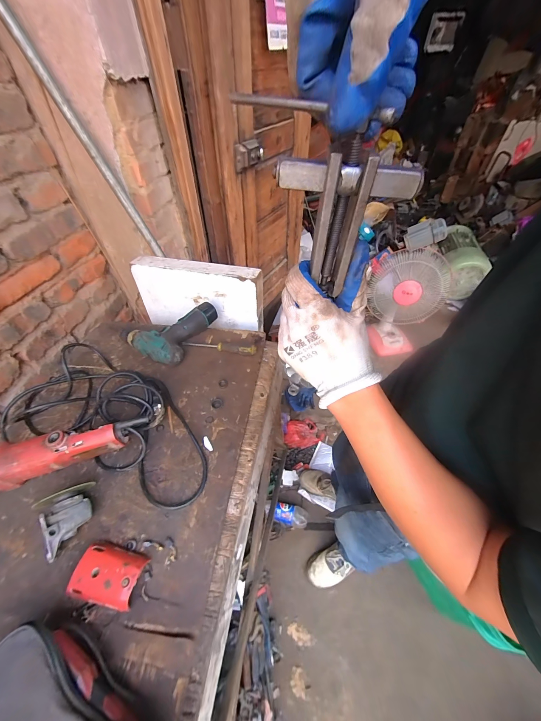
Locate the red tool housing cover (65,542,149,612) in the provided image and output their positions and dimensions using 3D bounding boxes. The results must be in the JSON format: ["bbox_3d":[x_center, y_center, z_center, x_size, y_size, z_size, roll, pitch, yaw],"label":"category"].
[{"bbox_3d":[-0.220,0.292,0.355,0.088,0.030,0.058,9,49,8],"label":"red tool housing cover"}]

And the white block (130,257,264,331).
[{"bbox_3d":[-0.204,-0.187,0.746,0.358,0.177,0.070,9,49,8],"label":"white block"}]

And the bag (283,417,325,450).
[{"bbox_3d":[0.170,0.377,1.359,0.219,0.063,0.144,-11,49,-10],"label":"bag"}]

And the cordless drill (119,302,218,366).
[{"bbox_3d":[-0.259,-0.079,0.655,0.178,0.066,0.192,18,51,15],"label":"cordless drill"}]

